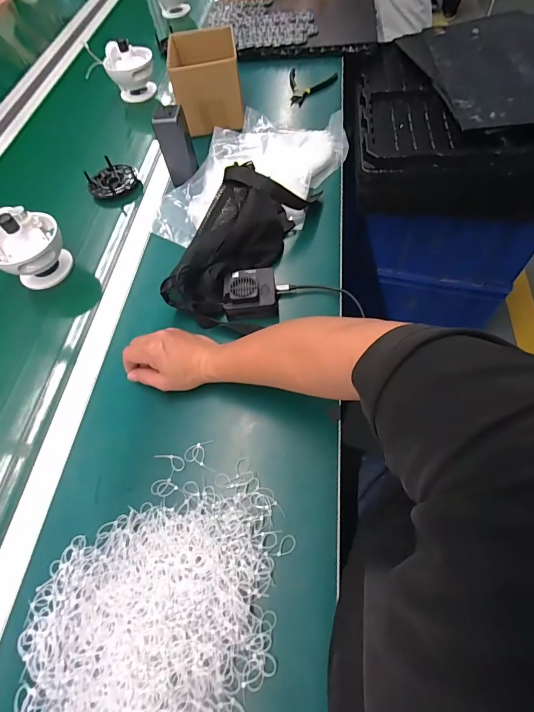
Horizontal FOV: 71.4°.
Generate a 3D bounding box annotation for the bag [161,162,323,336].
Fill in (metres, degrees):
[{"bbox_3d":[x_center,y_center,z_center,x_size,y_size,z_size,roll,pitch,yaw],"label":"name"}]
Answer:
[{"bbox_3d":[-0.048,-0.183,0.591,0.135,0.086,0.292,25,73,17],"label":"bag"}]

